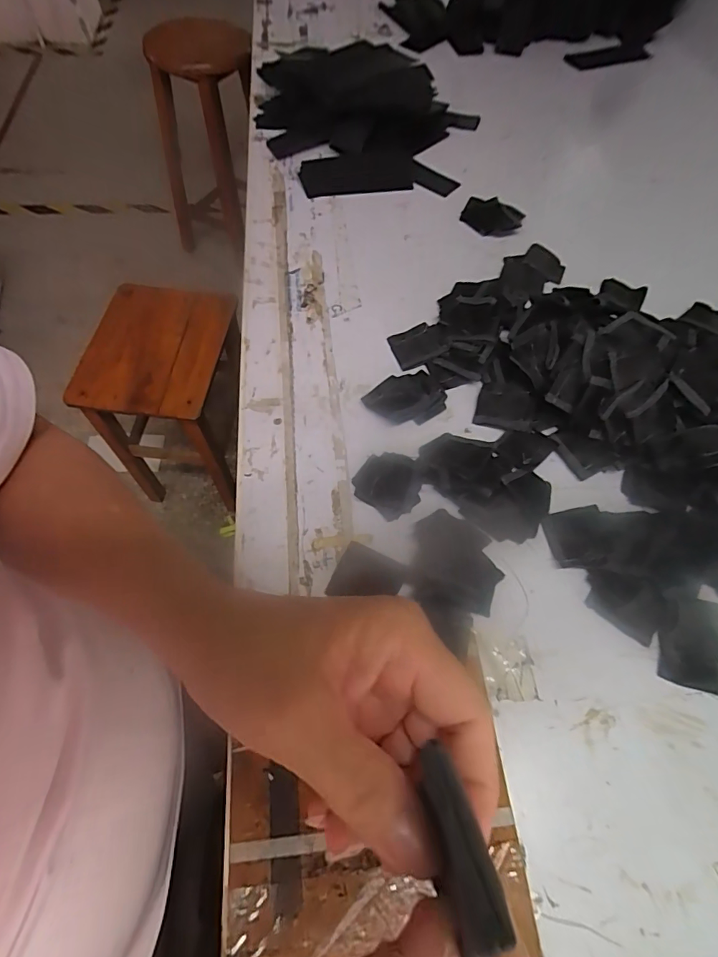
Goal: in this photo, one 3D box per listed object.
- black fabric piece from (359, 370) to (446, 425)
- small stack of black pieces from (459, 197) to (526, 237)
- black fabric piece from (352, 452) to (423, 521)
[{"bbox_3d":[0.050,-0.079,0.448,0.076,0.013,0.054,-31,67,-19],"label":"black fabric piece"},{"bbox_3d":[0.176,-0.349,0.604,0.080,0.011,0.063,37,65,16],"label":"small stack of black pieces"},{"bbox_3d":[0.027,0.003,0.400,0.058,0.009,0.058,-2,60,4],"label":"black fabric piece"}]

